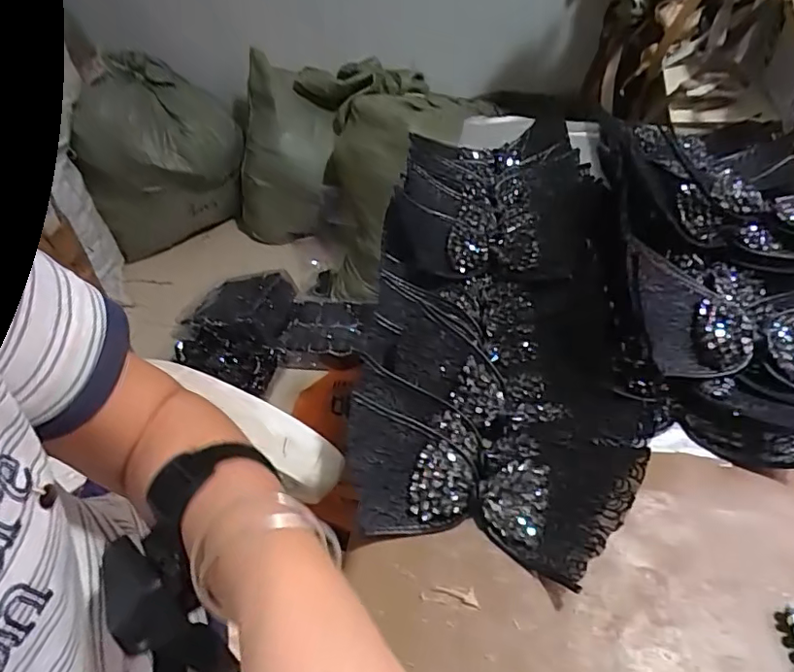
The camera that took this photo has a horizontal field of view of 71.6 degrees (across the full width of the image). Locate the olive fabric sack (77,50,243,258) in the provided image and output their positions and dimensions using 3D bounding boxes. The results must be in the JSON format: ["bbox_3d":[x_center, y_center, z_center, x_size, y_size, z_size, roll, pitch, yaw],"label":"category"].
[{"bbox_3d":[-0.700,-0.546,1.688,0.445,0.459,0.299,-15,49,-10],"label":"olive fabric sack"}]

